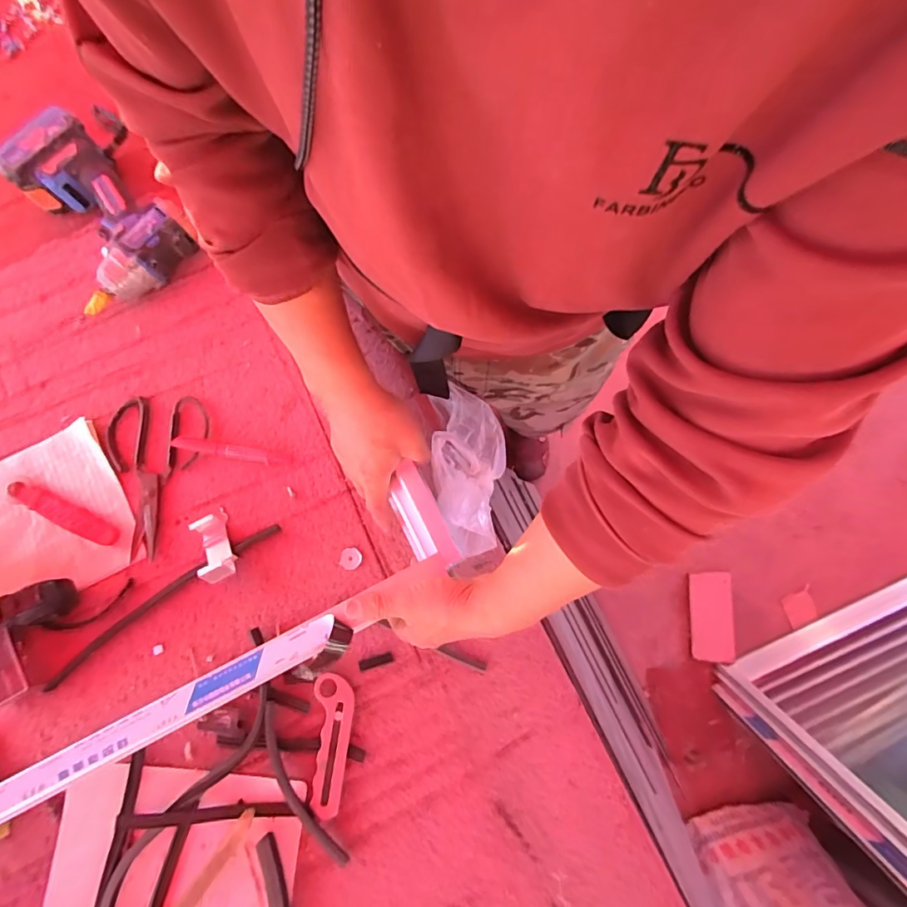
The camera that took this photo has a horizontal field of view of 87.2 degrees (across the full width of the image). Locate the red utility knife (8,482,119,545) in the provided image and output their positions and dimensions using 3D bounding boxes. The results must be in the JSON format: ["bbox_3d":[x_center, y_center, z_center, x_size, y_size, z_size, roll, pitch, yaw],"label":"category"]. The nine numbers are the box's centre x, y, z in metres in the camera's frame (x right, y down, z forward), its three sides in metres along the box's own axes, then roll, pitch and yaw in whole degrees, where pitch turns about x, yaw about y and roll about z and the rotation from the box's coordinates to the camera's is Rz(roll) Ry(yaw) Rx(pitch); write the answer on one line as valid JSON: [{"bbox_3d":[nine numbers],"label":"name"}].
[{"bbox_3d":[-0.448,0.068,0.548,0.143,0.023,0.024,23,77,7],"label":"red utility knife"}]

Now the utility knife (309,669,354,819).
[{"bbox_3d":[-0.123,0.293,0.483,0.039,0.006,0.127,-2,75,1],"label":"utility knife"}]

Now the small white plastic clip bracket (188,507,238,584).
[{"bbox_3d":[-0.266,0.103,0.527,0.034,0.033,0.081,-25,55,-5],"label":"small white plastic clip bracket"}]

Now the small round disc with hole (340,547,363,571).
[{"bbox_3d":[-0.115,0.118,0.532,0.024,0.004,0.024,0,75,1],"label":"small round disc with hole"}]

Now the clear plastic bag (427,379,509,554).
[{"bbox_3d":[0.017,0.011,0.535,0.082,0.055,0.196,-1,57,1],"label":"clear plastic bag"}]

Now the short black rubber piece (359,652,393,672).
[{"bbox_3d":[-0.083,0.221,0.503,0.037,0.004,0.011,-16,76,-3],"label":"short black rubber piece"}]

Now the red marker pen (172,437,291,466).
[{"bbox_3d":[-0.267,-0.004,0.564,0.143,0.015,0.016,10,76,4],"label":"red marker pen"}]

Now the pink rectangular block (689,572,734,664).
[{"bbox_3d":[0.641,0.405,1.184,0.096,0.031,0.207,7,80,1],"label":"pink rectangular block"}]

